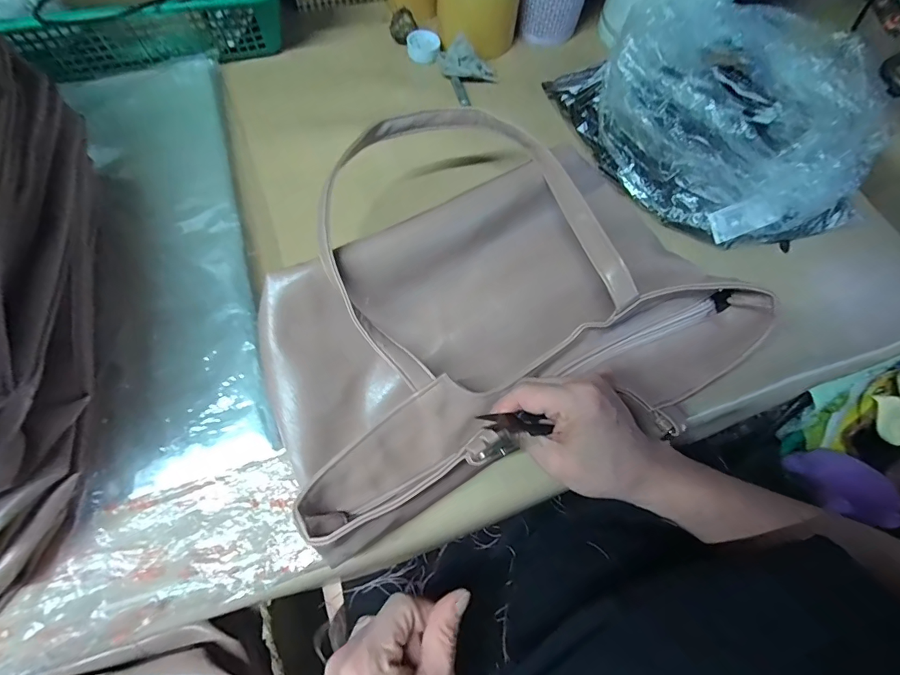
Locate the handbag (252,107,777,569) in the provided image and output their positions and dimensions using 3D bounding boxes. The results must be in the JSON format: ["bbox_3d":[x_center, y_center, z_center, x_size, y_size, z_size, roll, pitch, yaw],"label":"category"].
[{"bbox_3d":[0.041,-0.049,0.358,0.389,0.081,0.301,-17,68,-11],"label":"handbag"}]

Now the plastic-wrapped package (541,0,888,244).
[{"bbox_3d":[0.282,-0.228,0.441,0.238,0.128,0.254,-15,68,-10],"label":"plastic-wrapped package"}]

